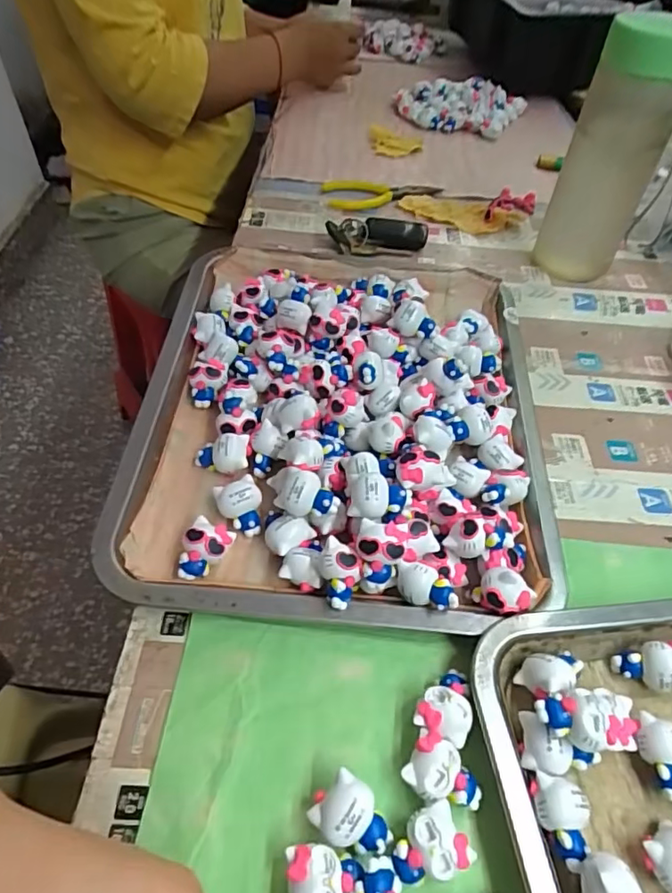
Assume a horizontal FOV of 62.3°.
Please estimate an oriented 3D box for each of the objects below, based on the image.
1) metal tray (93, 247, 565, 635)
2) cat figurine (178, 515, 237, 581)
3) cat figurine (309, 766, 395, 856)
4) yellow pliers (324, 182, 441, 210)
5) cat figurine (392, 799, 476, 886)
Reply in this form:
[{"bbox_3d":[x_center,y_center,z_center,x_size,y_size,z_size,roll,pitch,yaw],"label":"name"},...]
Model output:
[{"bbox_3d":[0.003,-0.035,0.373,0.255,0.043,0.302,2,53,2],"label":"metal tray"},{"bbox_3d":[-0.074,0.060,0.312,0.023,0.023,0.032,22,52,13],"label":"cat figurine"},{"bbox_3d":[0.007,0.158,0.236,0.033,0.023,0.024,38,57,24],"label":"cat figurine"},{"bbox_3d":[0.047,-0.250,0.551,0.116,0.008,0.037,2,50,-4],"label":"yellow pliers"},{"bbox_3d":[0.038,0.167,0.231,0.031,0.018,0.025,-19,54,-20],"label":"cat figurine"}]

